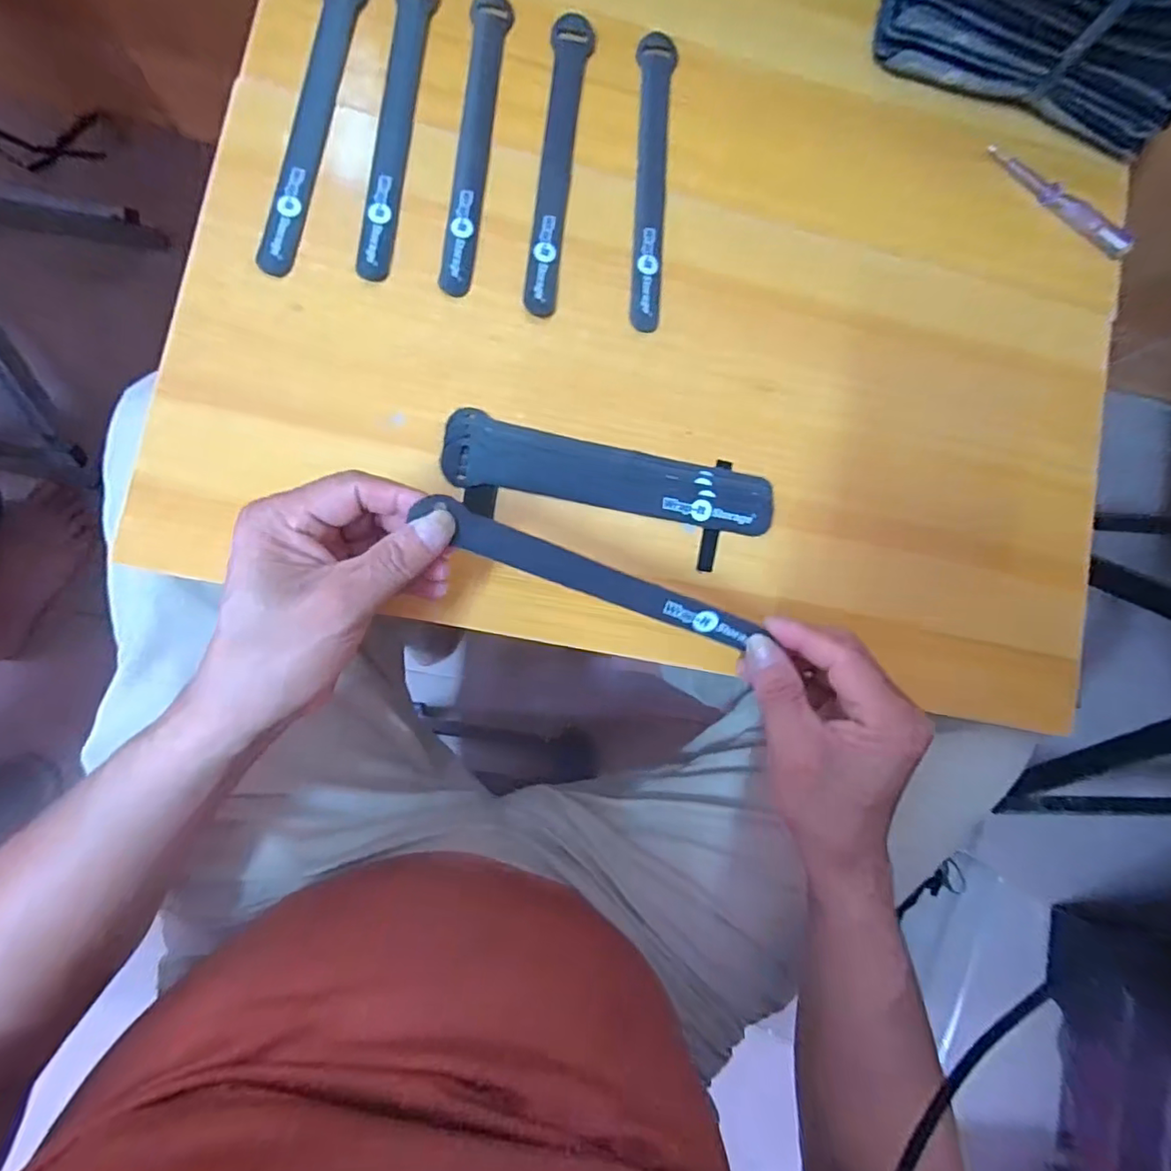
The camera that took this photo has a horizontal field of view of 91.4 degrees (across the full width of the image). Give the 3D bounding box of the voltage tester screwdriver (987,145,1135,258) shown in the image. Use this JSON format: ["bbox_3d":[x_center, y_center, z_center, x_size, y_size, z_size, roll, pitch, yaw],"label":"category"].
[{"bbox_3d":[0.335,-0.272,0.403,0.119,0.011,0.011,35,82,-2],"label":"voltage tester screwdriver"}]

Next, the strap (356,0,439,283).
[{"bbox_3d":[-0.116,-0.283,0.351,0.023,0.005,0.198,7,85,-6],"label":"strap"}]

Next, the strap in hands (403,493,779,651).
[{"bbox_3d":[0.003,-0.004,0.292,0.179,0.014,0.017,22,83,-11],"label":"strap in hands"}]

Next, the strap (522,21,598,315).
[{"bbox_3d":[-0.018,-0.266,0.360,0.022,0.006,0.197,7,84,-6],"label":"strap"}]

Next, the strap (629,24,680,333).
[{"bbox_3d":[0.042,-0.259,0.366,0.024,0.006,0.194,5,85,-6],"label":"strap"}]

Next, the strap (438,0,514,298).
[{"bbox_3d":[-0.068,-0.277,0.355,0.023,0.006,0.197,6,85,-6],"label":"strap"}]

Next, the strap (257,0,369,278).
[{"bbox_3d":[-0.164,-0.282,0.345,0.022,0.005,0.199,12,84,-16],"label":"strap"}]

